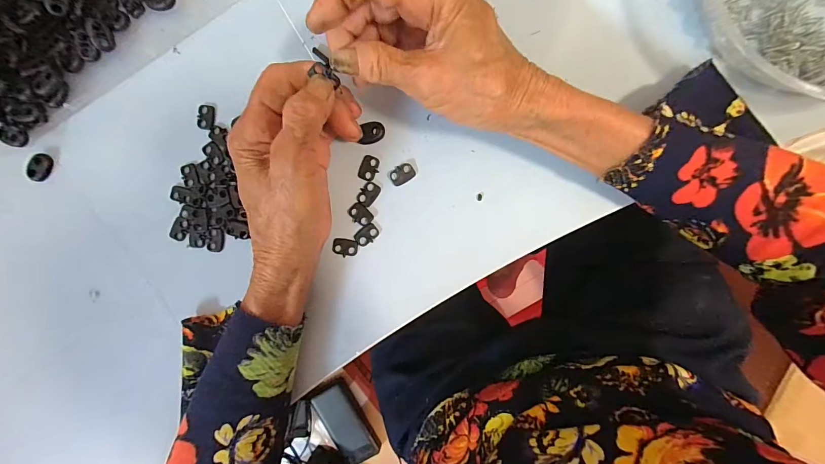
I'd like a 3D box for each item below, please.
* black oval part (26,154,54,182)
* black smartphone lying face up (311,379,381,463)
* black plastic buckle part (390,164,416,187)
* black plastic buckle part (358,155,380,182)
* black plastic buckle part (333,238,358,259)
[{"bbox_3d":[-0.290,-0.050,0.283,0.008,0.012,0.021,26,95,2],"label":"black oval part"},{"bbox_3d":[-0.126,0.371,0.702,0.073,0.011,0.157,-29,93,-20],"label":"black smartphone lying face up"},{"bbox_3d":[-0.008,-0.043,0.268,0.018,0.004,0.013,-26,92,5],"label":"black plastic buckle part"},{"bbox_3d":[-0.032,-0.048,0.271,0.014,0.004,0.019,17,95,3],"label":"black plastic buckle part"},{"bbox_3d":[-0.051,0.012,0.274,0.019,0.004,0.014,6,94,4],"label":"black plastic buckle part"}]

